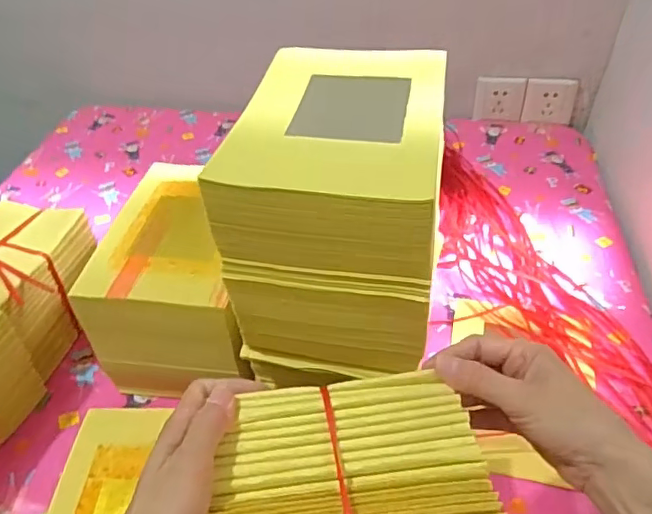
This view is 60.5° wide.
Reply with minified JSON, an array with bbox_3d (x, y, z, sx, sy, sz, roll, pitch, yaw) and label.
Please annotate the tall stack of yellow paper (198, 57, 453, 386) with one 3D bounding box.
[{"bbox_3d":[0.015,-0.058,0.505,0.159,0.180,0.231,6,42,8],"label":"tall stack of yellow paper"}]

